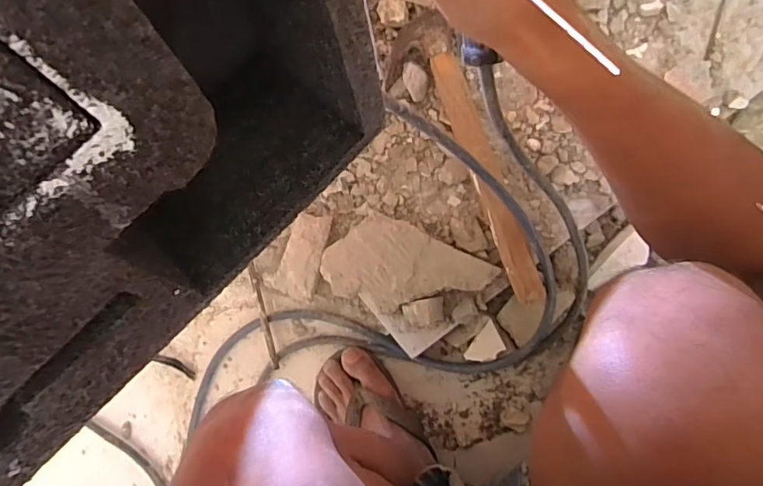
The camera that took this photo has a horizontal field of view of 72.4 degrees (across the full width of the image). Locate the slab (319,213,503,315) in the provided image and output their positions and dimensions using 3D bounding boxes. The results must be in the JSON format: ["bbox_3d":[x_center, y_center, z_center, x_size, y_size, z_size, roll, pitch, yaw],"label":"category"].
[{"bbox_3d":[0.024,0.031,0.526,0.159,0.014,0.090,23,100,0],"label":"slab"}]

